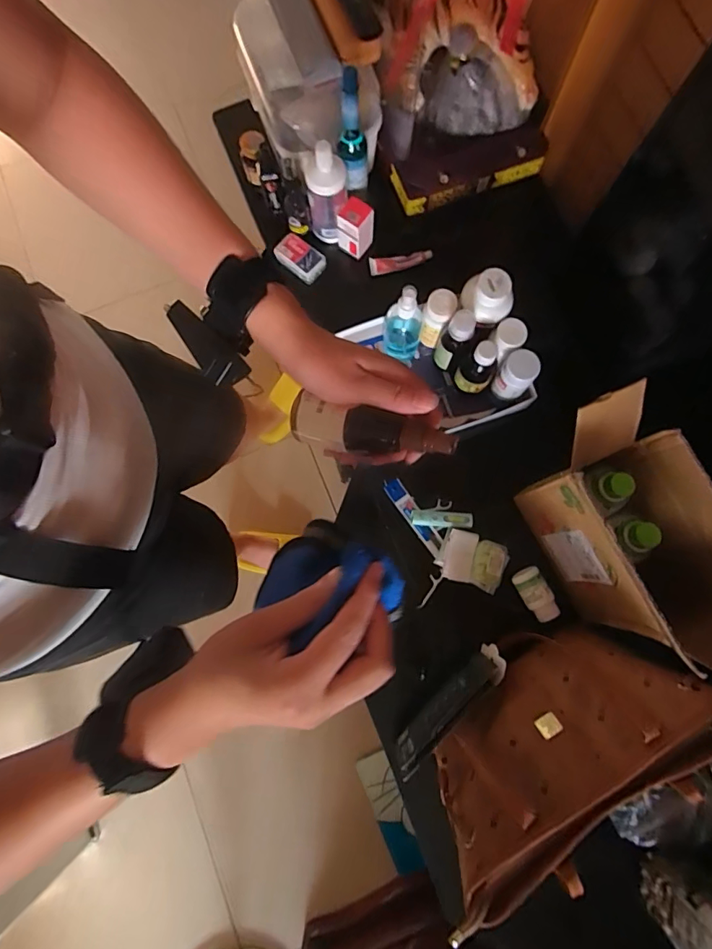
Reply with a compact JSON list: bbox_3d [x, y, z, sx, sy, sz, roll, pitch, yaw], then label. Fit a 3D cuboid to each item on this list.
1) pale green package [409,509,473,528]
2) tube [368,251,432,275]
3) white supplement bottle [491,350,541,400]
[{"bbox_3d":[0.129,0.067,0.710,0.093,0.009,0.023,3,80,2],"label":"pale green package"},{"bbox_3d":[0.077,-0.356,0.800,0.108,0.030,0.025,-10,80,-1],"label":"tube"},{"bbox_3d":[0.234,-0.146,0.695,0.046,0.079,0.047,0,80,1],"label":"white supplement bottle"}]

